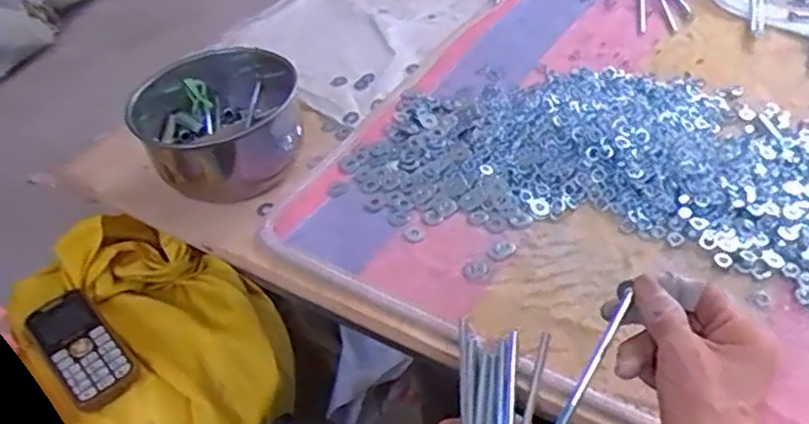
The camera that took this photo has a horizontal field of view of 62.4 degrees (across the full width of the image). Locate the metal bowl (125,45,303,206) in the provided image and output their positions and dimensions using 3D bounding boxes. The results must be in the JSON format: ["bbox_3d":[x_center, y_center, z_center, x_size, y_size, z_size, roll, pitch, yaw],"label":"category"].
[{"bbox_3d":[-0.186,-0.084,0.666,0.158,0.086,0.154,-9,44,-2],"label":"metal bowl"}]

